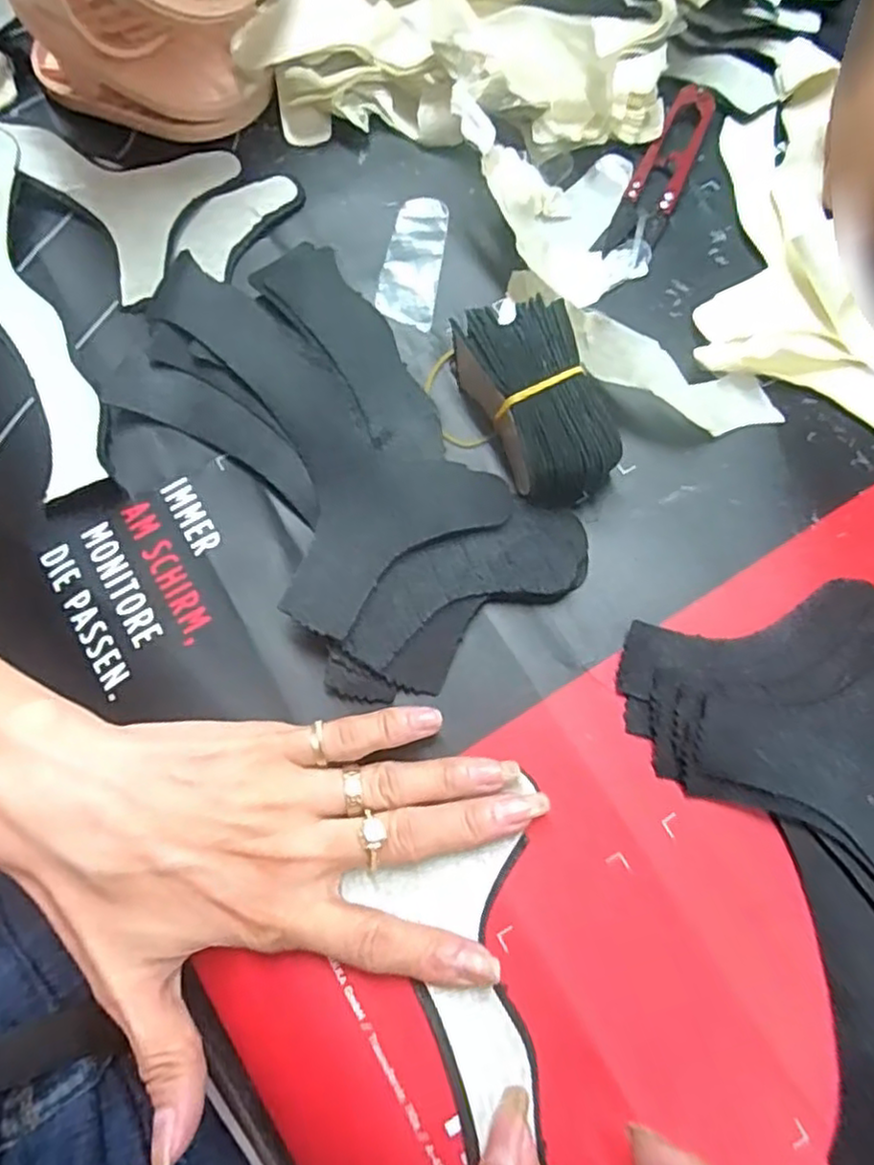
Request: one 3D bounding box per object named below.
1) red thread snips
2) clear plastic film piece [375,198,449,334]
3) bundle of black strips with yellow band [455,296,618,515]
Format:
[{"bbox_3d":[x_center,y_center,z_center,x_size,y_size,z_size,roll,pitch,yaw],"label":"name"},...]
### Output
[{"bbox_3d":[0.104,-0.190,0.326,0.023,0.010,0.098,26,76,9],"label":"red thread snips"},{"bbox_3d":[-0.012,-0.149,0.326,0.026,0.005,0.067,8,74,4],"label":"clear plastic film piece"},{"bbox_3d":[0.041,-0.072,0.284,0.045,0.031,0.078,-19,74,-4],"label":"bundle of black strips with yellow band"}]

